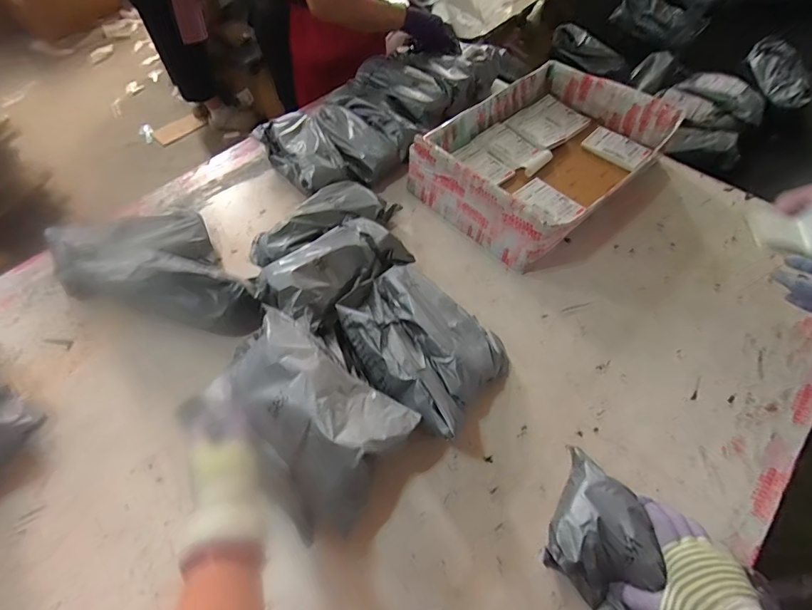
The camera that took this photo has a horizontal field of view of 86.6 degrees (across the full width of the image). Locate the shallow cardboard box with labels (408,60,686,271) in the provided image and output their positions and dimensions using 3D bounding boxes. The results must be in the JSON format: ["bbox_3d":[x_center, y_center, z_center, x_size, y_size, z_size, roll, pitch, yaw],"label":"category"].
[{"bbox_3d":[0.273,-0.315,0.898,0.495,0.118,0.375,-38,64,-21],"label":"shallow cardboard box with labels"}]

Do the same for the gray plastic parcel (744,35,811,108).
[{"bbox_3d":[0.962,-0.591,1.108,0.066,0.110,0.226,-2,57,0],"label":"gray plastic parcel"}]

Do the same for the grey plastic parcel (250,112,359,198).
[{"bbox_3d":[-0.214,-0.313,0.926,0.111,0.094,0.257,-31,62,-18],"label":"grey plastic parcel"}]

